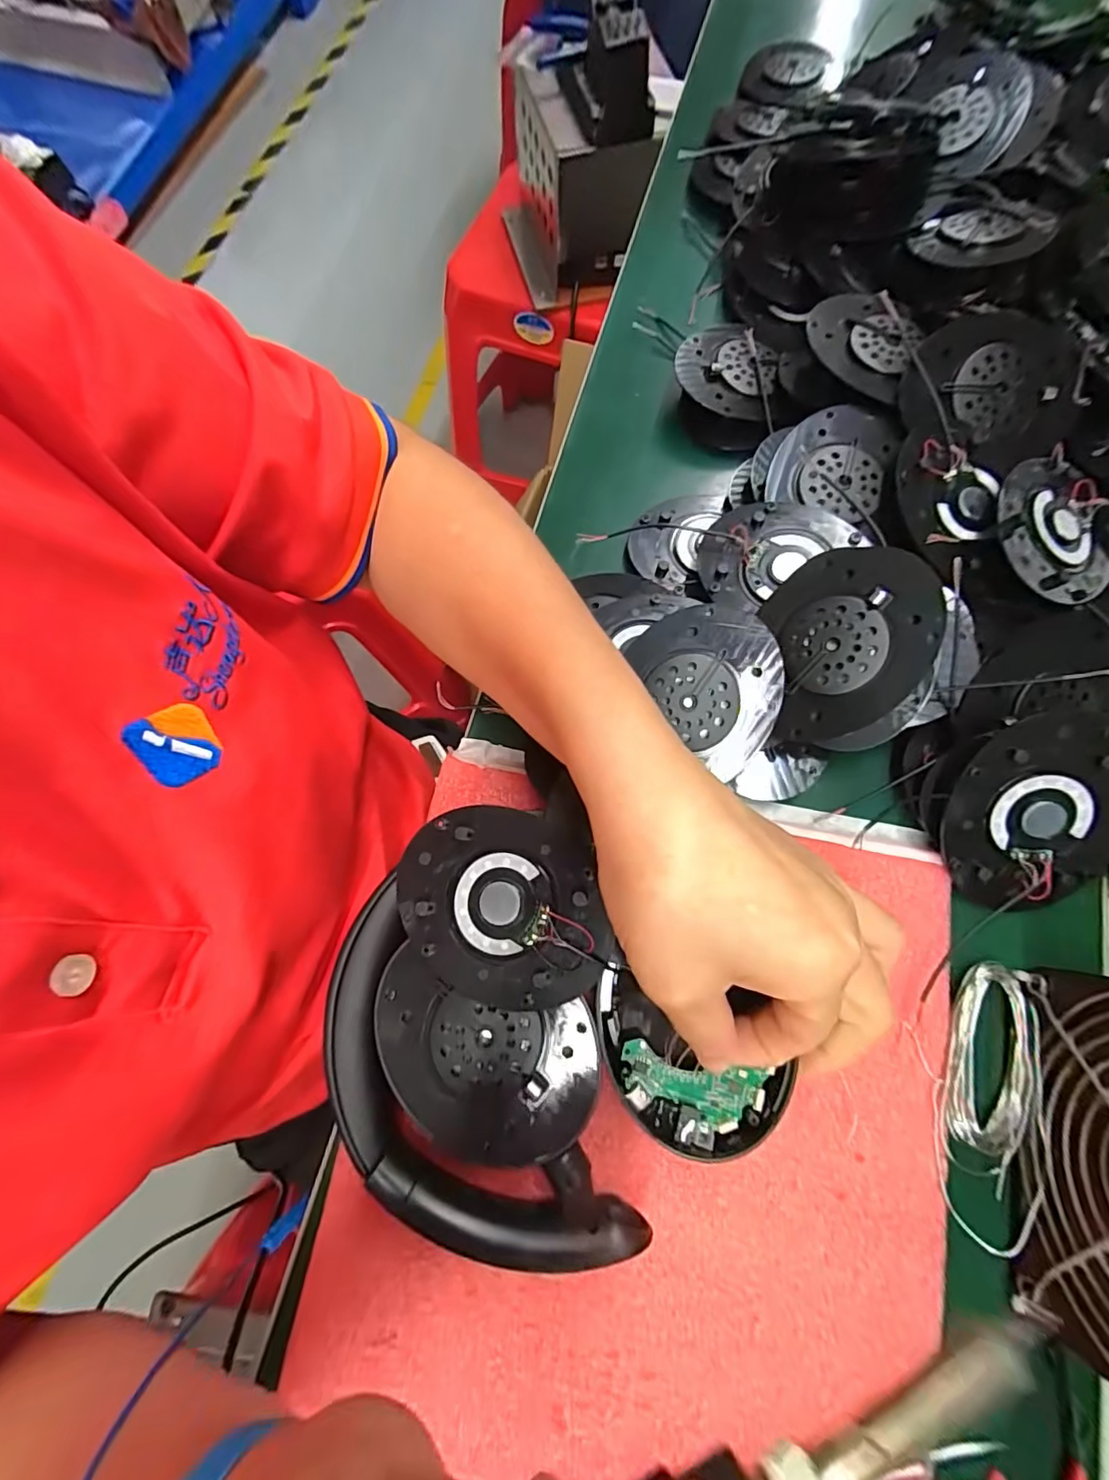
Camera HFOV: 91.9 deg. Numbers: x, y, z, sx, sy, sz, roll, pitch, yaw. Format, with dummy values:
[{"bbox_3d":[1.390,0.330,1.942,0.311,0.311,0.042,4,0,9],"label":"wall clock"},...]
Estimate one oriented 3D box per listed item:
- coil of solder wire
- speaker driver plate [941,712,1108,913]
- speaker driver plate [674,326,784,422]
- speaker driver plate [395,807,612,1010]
[{"bbox_3d":[0.167,0.138,0.210,0.047,0.010,0.095,12,74,4],"label":"coil of solder wire"},{"bbox_3d":[0.202,0.030,0.222,0.079,0.009,0.079,1,106,3],"label":"speaker driver plate"},{"bbox_3d":[0.098,-0.208,0.301,0.058,0.006,0.059,0,76,-1],"label":"speaker driver plate"},{"bbox_3d":[-0.021,0.063,0.206,0.080,0.014,0.070,5,74,2],"label":"speaker driver plate"}]

